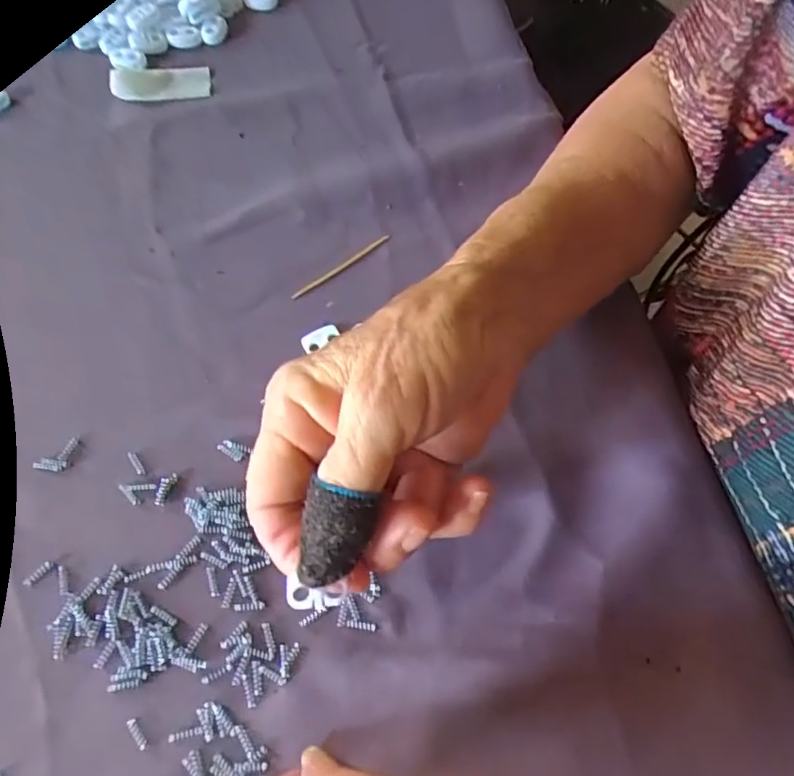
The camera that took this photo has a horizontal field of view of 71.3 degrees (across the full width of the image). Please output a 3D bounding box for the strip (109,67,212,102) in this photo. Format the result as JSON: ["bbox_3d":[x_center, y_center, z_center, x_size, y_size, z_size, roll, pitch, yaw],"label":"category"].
[{"bbox_3d":[-0.143,-0.185,0.332,0.057,0.012,0.024,-14,66,-5],"label":"strip"}]

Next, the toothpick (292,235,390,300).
[{"bbox_3d":[-0.028,-0.063,0.282,0.059,0.004,0.004,-34,69,-14],"label":"toothpick"}]

